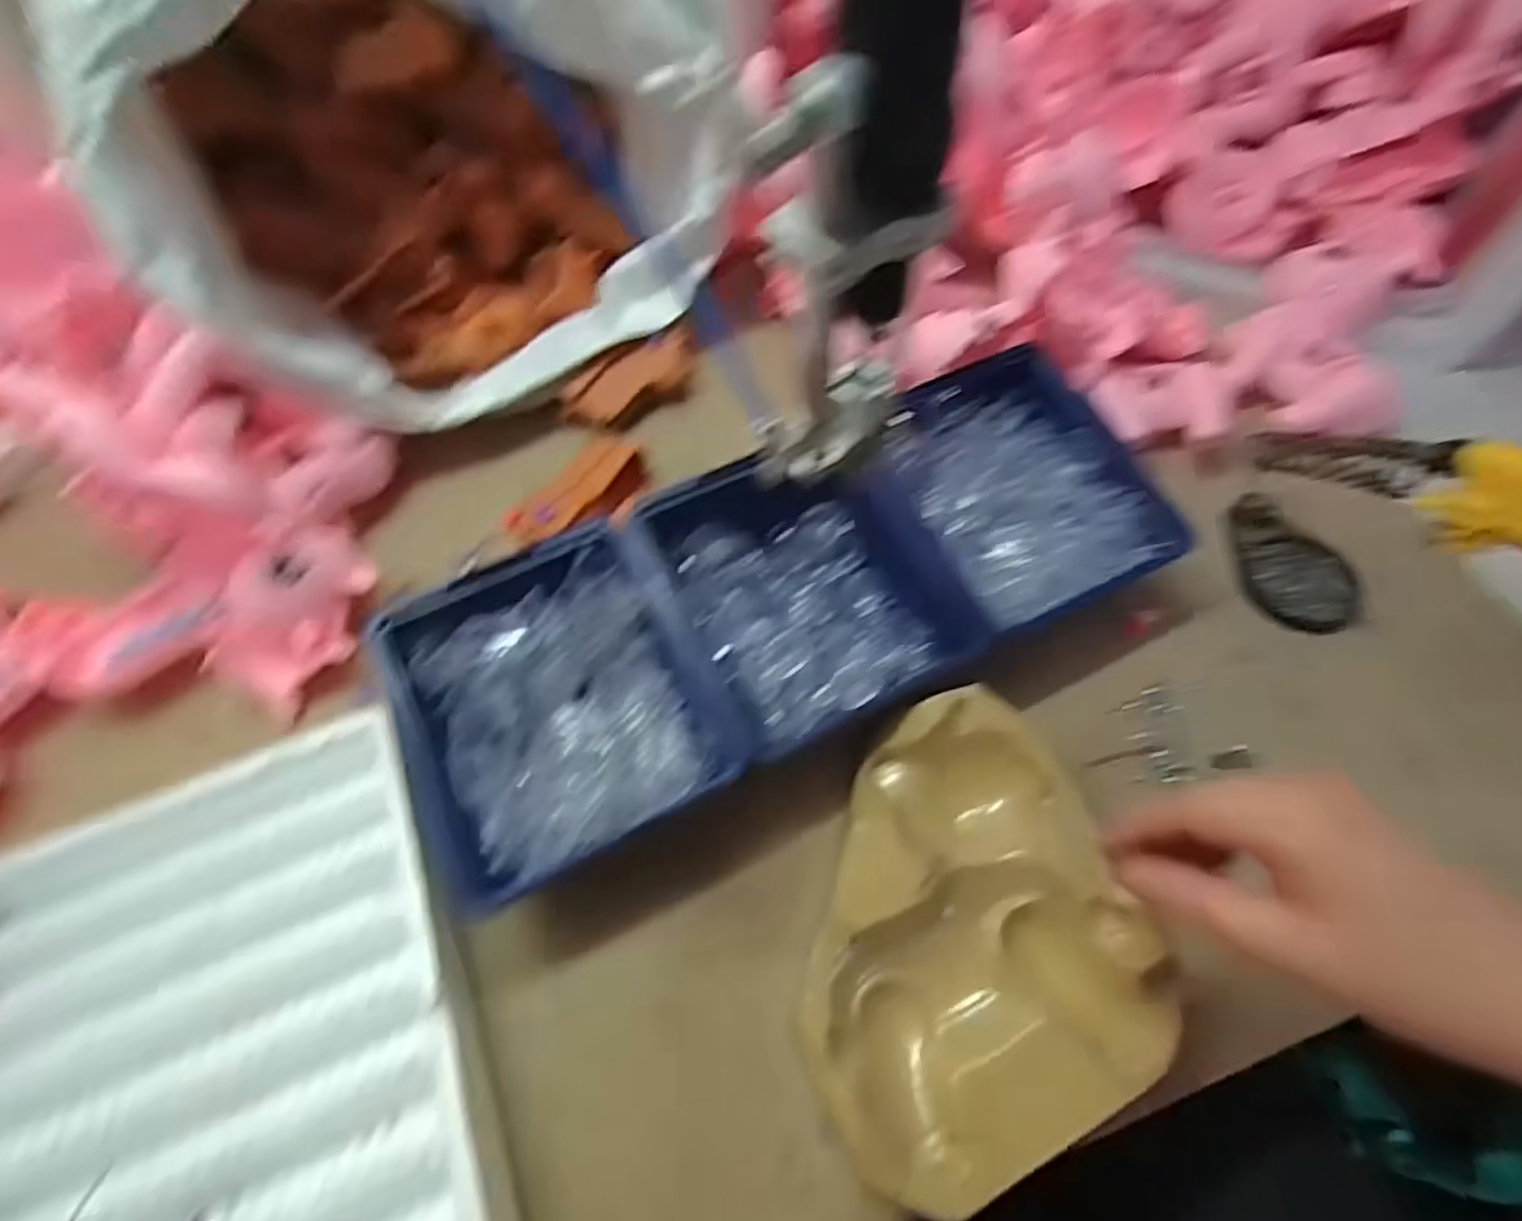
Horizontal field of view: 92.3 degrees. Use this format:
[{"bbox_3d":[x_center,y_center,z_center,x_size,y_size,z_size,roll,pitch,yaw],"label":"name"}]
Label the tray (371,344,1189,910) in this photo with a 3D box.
[{"bbox_3d":[0.022,-0.010,0.413,0.430,0.052,0.165,-25,62,-12],"label":"tray"}]

